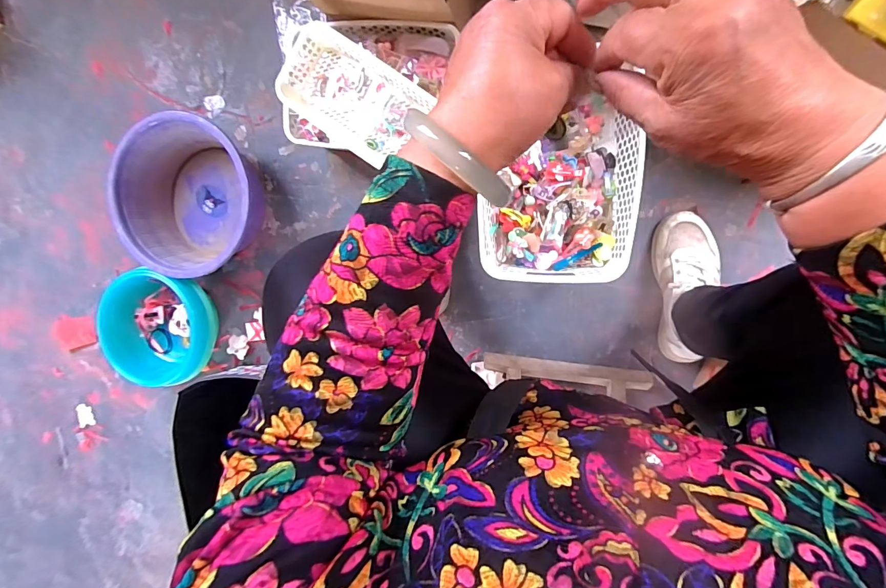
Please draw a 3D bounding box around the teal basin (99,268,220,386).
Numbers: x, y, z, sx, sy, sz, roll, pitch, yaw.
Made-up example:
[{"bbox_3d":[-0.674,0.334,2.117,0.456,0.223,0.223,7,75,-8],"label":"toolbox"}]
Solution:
[{"bbox_3d":[-0.570,0.073,0.823,0.219,0.104,0.229,1,95,7],"label":"teal basin"}]

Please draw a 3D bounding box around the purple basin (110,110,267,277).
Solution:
[{"bbox_3d":[-0.474,-0.173,0.770,0.269,0.131,0.264,1,95,7],"label":"purple basin"}]

